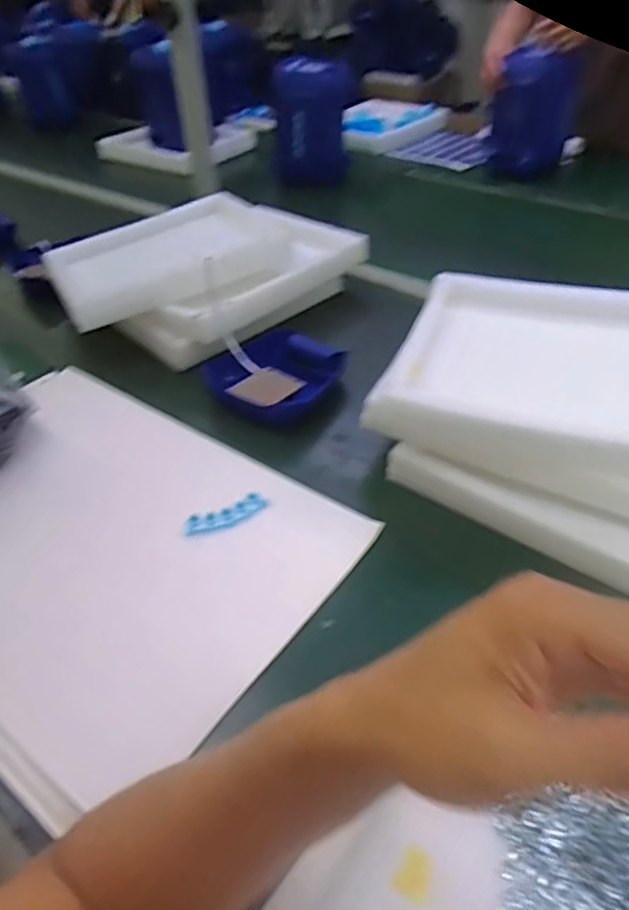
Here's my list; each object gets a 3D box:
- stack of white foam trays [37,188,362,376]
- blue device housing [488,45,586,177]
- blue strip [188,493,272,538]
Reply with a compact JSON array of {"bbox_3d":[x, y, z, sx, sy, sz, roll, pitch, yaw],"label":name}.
[{"bbox_3d":[-0.181,-0.316,1.028,0.447,0.120,0.347,-34,49,-29],"label":"stack of white foam trays"},{"bbox_3d":[0.500,-0.778,1.418,0.181,0.260,0.108,19,47,24],"label":"blue device housing"},{"bbox_3d":[-0.100,0.067,0.694,0.096,0.022,0.019,-21,44,-18],"label":"blue strip"}]

